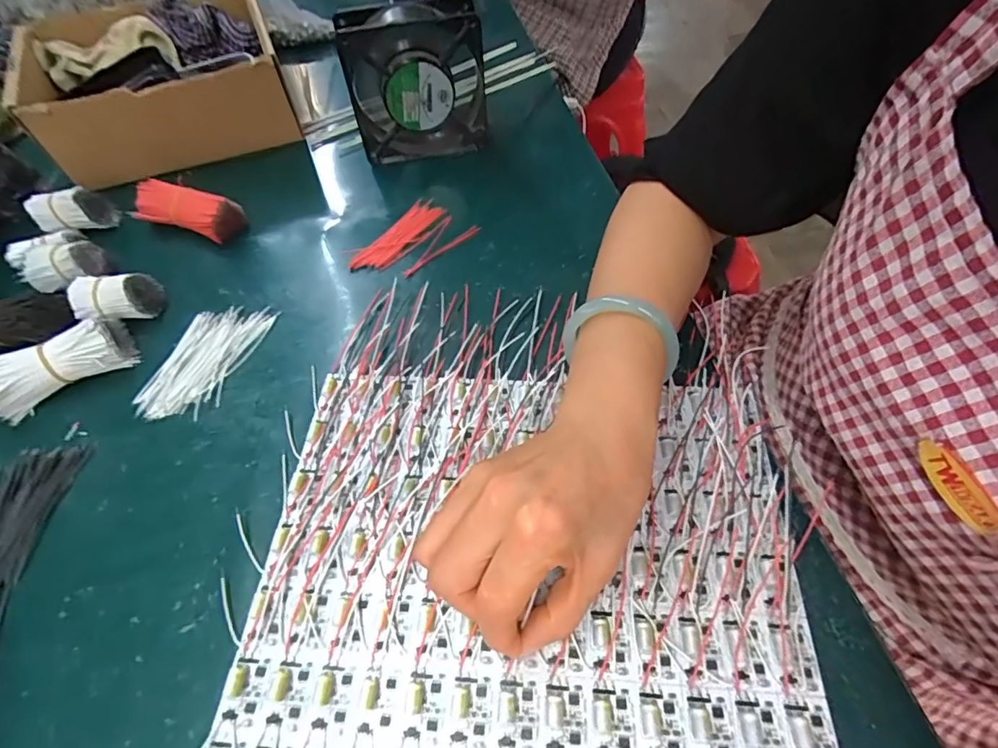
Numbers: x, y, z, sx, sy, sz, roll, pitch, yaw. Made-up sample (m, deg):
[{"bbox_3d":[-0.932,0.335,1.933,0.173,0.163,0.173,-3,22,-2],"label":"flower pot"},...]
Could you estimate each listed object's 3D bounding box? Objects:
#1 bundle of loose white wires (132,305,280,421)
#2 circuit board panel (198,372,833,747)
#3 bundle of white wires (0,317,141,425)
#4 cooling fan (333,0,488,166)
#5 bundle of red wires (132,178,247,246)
[{"bbox_3d":[-0.211,-0.011,0.371,0.058,0.006,0.102,12,56,10],"label":"bundle of loose white wires"},{"bbox_3d":[0.014,0.102,0.280,0.284,0.011,0.239,3,55,4],"label":"circuit board panel"},{"bbox_3d":[-0.307,-0.005,0.351,0.094,0.035,0.034,-33,60,-19],"label":"bundle of white wires"},{"bbox_3d":[-0.074,-0.260,0.467,0.121,0.127,0.040,-13,56,-7],"label":"cooling fan"},{"bbox_3d":[-0.268,-0.141,0.441,0.087,0.037,0.035,13,57,11],"label":"bundle of red wires"}]

